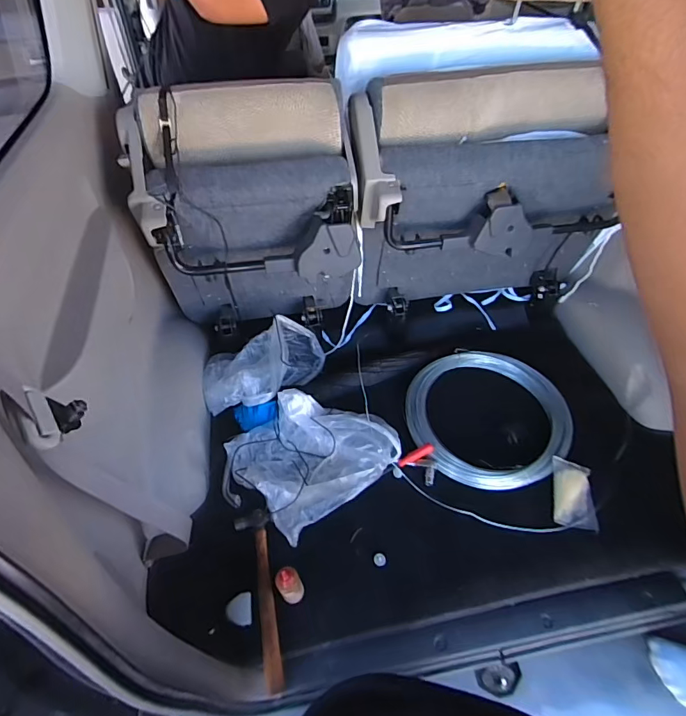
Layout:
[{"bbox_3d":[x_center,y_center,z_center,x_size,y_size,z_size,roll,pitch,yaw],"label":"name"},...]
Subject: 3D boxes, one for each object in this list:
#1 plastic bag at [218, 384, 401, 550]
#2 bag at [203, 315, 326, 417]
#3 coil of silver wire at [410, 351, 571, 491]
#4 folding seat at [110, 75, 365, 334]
[{"bbox_3d":[-0.066,0.218,1.037,0.412,0.128,0.298,-34,56,-26],"label":"plastic bag"},{"bbox_3d":[-0.203,0.025,1.168,0.342,0.120,0.206,-16,50,-13],"label":"bag"},{"bbox_3d":[0.391,0.150,1.171,0.422,0.060,0.375,-1,48,-1],"label":"coil of silver wire"},{"bbox_3d":[-0.209,-0.289,1.042,0.483,0.565,0.293,-2,48,-1],"label":"folding seat"}]

